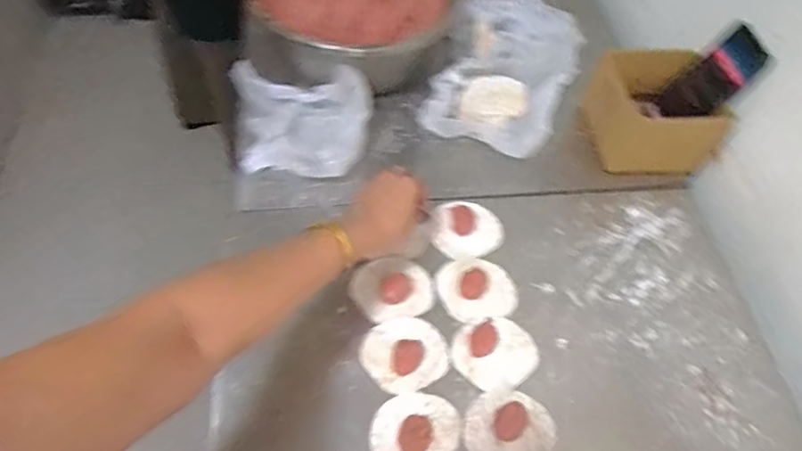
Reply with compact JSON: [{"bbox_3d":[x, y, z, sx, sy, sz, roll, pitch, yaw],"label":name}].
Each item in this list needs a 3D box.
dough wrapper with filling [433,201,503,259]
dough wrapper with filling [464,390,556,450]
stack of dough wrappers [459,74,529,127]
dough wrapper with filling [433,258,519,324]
[{"bbox_3d":[0.083,0.005,0.675,0.080,0.015,0.074,2,57,-3],"label":"dough wrapper with filling"},{"bbox_3d":[0.110,0.201,0.547,0.089,0.013,0.074,2,57,-3],"label":"dough wrapper with filling"},{"bbox_3d":[0.127,-0.170,0.745,0.088,0.044,0.065,16,57,6],"label":"stack of dough wrappers"},{"bbox_3d":[0.087,0.073,0.627,0.090,0.010,0.072,4,57,-2],"label":"dough wrapper with filling"}]

